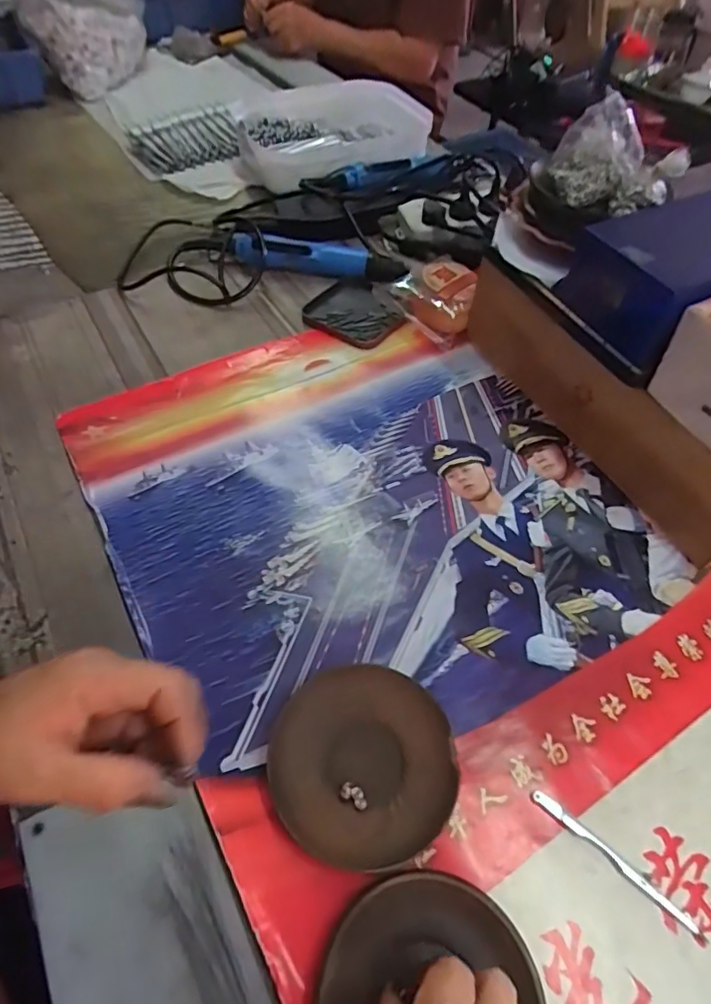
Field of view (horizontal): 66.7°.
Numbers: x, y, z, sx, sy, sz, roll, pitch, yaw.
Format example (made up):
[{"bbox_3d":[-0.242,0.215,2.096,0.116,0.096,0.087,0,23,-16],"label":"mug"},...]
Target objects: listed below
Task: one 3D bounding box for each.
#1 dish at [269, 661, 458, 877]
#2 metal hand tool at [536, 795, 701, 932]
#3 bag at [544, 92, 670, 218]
[{"bbox_3d":[0.005,0.163,0.339,0.112,0.017,0.110,1,54,-1],"label":"dish"},{"bbox_3d":[0.152,0.211,0.320,0.103,0.004,0.007,35,60,21],"label":"metal hand tool"},{"bbox_3d":[0.202,-0.267,0.420,0.090,0.056,0.062,13,55,8],"label":"bag"}]

